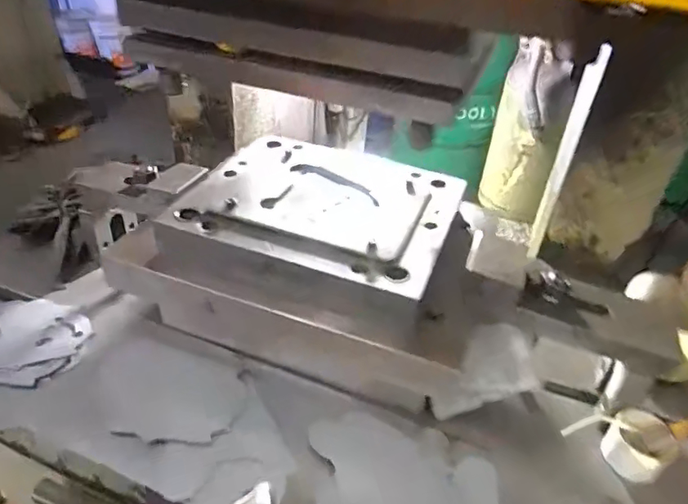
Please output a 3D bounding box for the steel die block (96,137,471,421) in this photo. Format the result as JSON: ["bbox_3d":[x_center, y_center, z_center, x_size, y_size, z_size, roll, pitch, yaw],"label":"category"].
[{"bbox_3d":[-0.048,0.011,0.704,0.432,0.180,0.319,13,36,11],"label":"steel die block"}]

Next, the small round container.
[{"bbox_3d":[0.342,0.227,0.609,0.064,0.057,0.065,3,35,-2],"label":"small round container"}]

